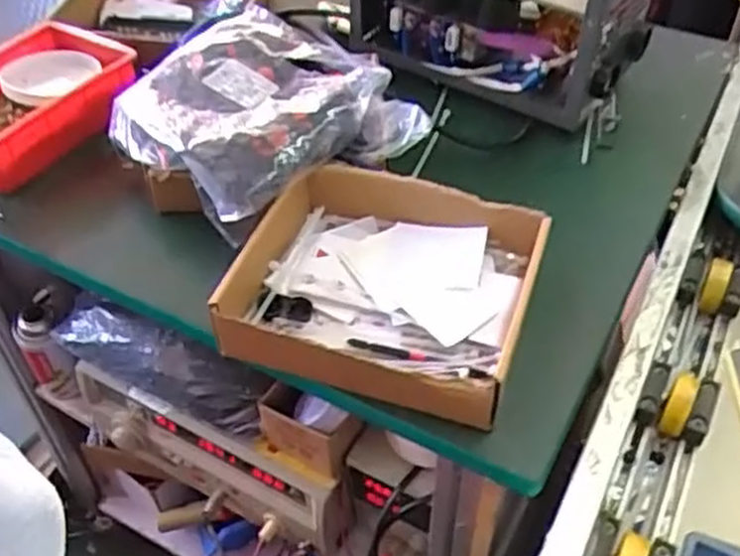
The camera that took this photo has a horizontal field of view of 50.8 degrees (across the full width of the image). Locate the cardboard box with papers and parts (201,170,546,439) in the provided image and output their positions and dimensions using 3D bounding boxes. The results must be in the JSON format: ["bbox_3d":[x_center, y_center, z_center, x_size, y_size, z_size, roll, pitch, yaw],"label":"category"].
[{"bbox_3d":[0.009,0.001,0.602,0.218,0.050,0.187,15,47,15],"label":"cardboard box with papers and parts"}]

